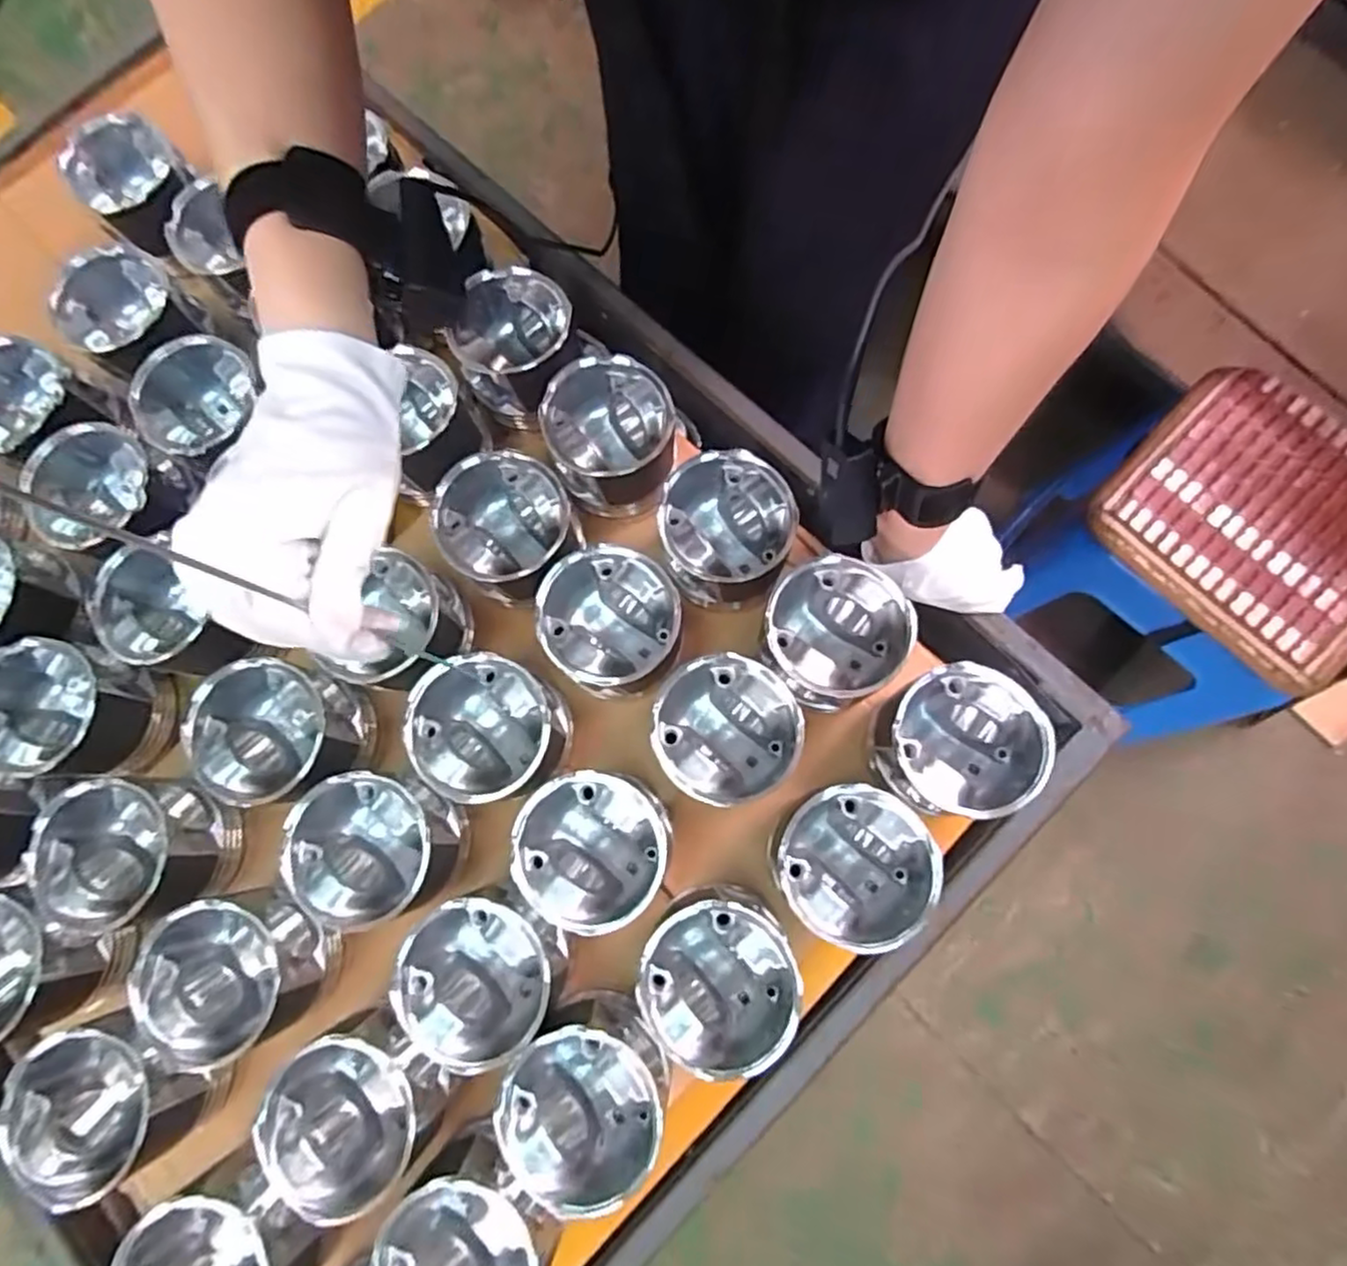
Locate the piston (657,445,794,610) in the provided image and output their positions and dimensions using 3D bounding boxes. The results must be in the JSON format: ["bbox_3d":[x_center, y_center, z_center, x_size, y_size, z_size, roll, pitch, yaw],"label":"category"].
[{"bbox_3d":[0.038,-0.069,0.512,0.093,0.090,0.094,-9,78,2],"label":"piston"}]

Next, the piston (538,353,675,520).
[{"bbox_3d":[-0.046,-0.144,0.525,0.091,0.099,0.088,-1,78,3],"label":"piston"}]

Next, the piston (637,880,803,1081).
[{"bbox_3d":[0.027,0.215,0.440,0.092,0.083,0.097,-1,78,3],"label":"piston"}]

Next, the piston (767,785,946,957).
[{"bbox_3d":[0.111,0.146,0.449,0.097,0.079,0.095,-1,78,3],"label":"piston"}]

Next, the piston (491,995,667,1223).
[{"bbox_3d":[-0.051,0.285,0.428,0.097,0.083,0.094,-1,78,3],"label":"piston"}]

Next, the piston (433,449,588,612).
[{"bbox_3d":[-0.119,-0.074,0.504,0.087,0.069,0.097,-35,79,-4],"label":"piston"}]

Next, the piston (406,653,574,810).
[{"bbox_3d":[-0.121,0.067,0.474,0.096,0.070,0.092,-1,78,3],"label":"piston"}]

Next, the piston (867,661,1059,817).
[{"bbox_3d":[0.185,0.074,0.458,0.089,0.068,0.097,-1,78,3],"label":"piston"}]

